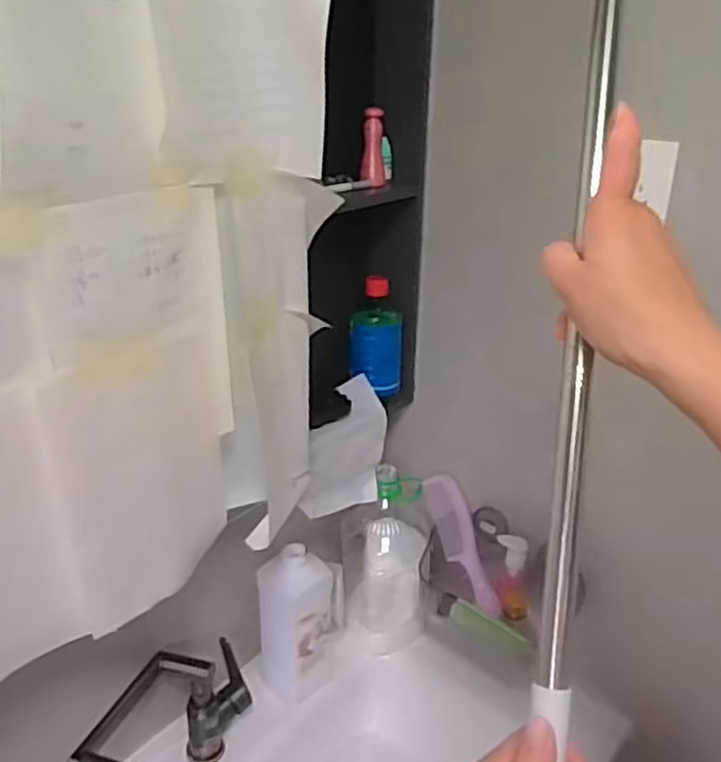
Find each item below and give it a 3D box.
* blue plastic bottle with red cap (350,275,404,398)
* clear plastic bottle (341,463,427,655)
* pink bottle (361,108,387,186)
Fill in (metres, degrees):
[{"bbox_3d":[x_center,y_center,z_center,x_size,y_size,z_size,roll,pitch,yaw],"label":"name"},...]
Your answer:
[{"bbox_3d":[0.023,-0.062,0.997,0.071,0.157,0.045,2,24,0],"label":"blue plastic bottle with red cap"},{"bbox_3d":[0.036,0.265,1.082,0.124,0.276,0.093,2,24,0],"label":"clear plastic bottle"},{"bbox_3d":[0.018,-0.293,0.908,0.028,0.093,0.028,4,25,5],"label":"pink bottle"}]

